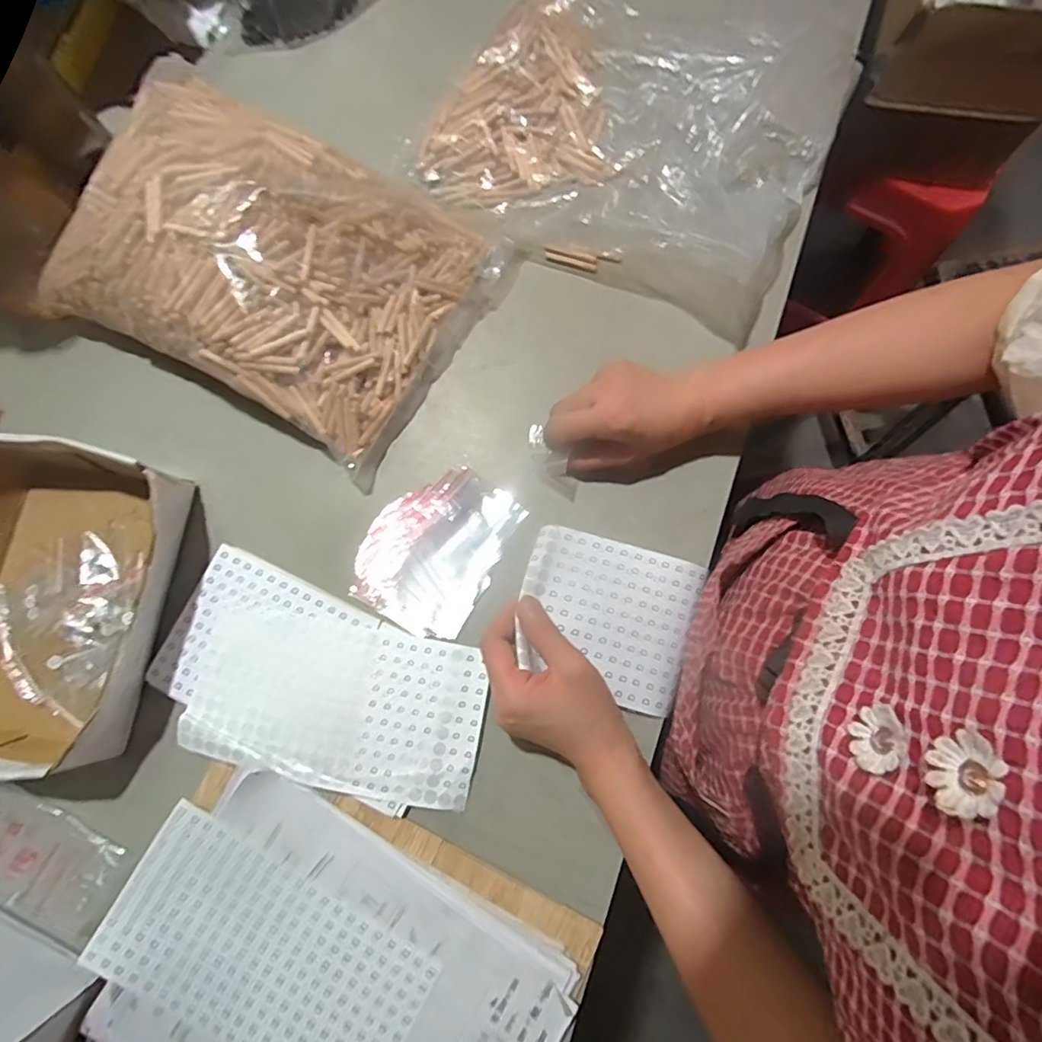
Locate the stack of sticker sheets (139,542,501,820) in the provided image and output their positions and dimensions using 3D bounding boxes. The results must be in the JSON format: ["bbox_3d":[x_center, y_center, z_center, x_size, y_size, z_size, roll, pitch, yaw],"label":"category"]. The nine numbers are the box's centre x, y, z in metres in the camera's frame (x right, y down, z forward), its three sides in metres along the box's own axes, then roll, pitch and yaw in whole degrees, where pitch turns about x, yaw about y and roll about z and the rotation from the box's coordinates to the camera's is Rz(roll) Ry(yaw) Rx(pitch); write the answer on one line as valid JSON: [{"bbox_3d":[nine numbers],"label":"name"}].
[{"bbox_3d":[-0.158,0.128,0.433,0.262,0.013,0.139,17,79,4],"label":"stack of sticker sheets"}]

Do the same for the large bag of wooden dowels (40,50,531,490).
[{"bbox_3d":[-0.214,-0.229,0.469,0.330,0.095,0.255,30,80,7],"label":"large bag of wooden dowels"}]

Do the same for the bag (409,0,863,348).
[{"bbox_3d":[0.088,-0.352,0.495,0.364,0.085,0.261,25,80,6],"label":"bag"}]

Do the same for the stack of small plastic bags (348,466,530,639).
[{"bbox_3d":[-0.071,0.020,0.456,0.105,0.010,0.138,30,80,7],"label":"stack of small plastic bags"}]

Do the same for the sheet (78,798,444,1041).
[{"bbox_3d":[-0.188,0.321,0.398,0.230,0.010,0.122,30,79,4],"label":"sheet"}]

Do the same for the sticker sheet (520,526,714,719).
[{"bbox_3d":[0.068,0.073,0.425,0.136,0.041,0.119,17,79,4],"label":"sticker sheet"}]

